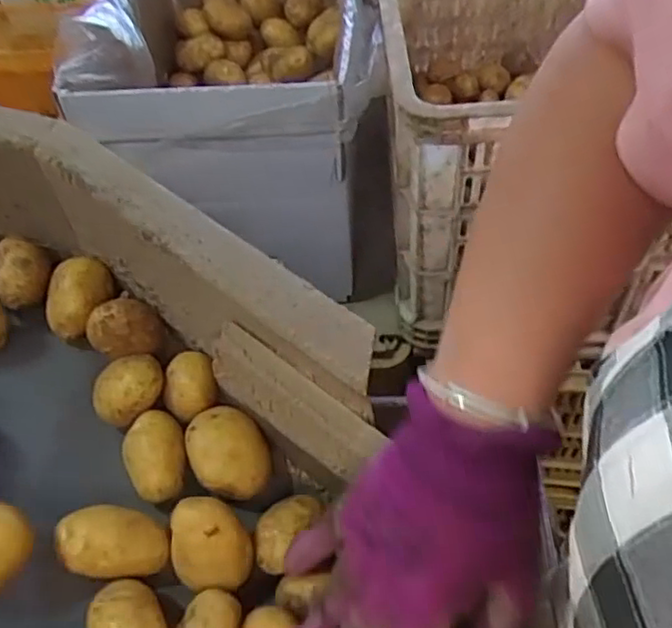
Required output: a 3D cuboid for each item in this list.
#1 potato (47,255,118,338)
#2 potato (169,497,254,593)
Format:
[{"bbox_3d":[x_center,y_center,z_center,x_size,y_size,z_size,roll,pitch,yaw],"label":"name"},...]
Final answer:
[{"bbox_3d":[-0.175,-0.014,0.450,0.037,0.031,0.048,32,57,28],"label":"potato"},{"bbox_3d":[-0.069,0.127,0.369,0.040,0.034,0.040,0,48,4],"label":"potato"}]

